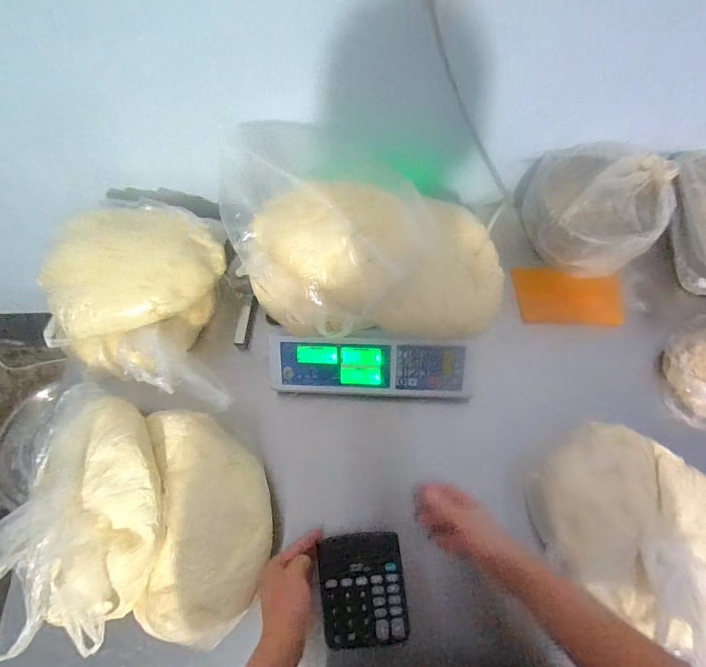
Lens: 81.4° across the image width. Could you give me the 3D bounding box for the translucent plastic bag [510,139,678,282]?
[{"bbox_3d":[0.411,-0.215,0.722,0.216,0.143,0.189,13,70,7],"label":"translucent plastic bag"}]

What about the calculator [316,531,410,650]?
[{"bbox_3d":[0.014,0.358,0.576,0.115,0.017,0.137,-7,69,0],"label":"calculator"}]

